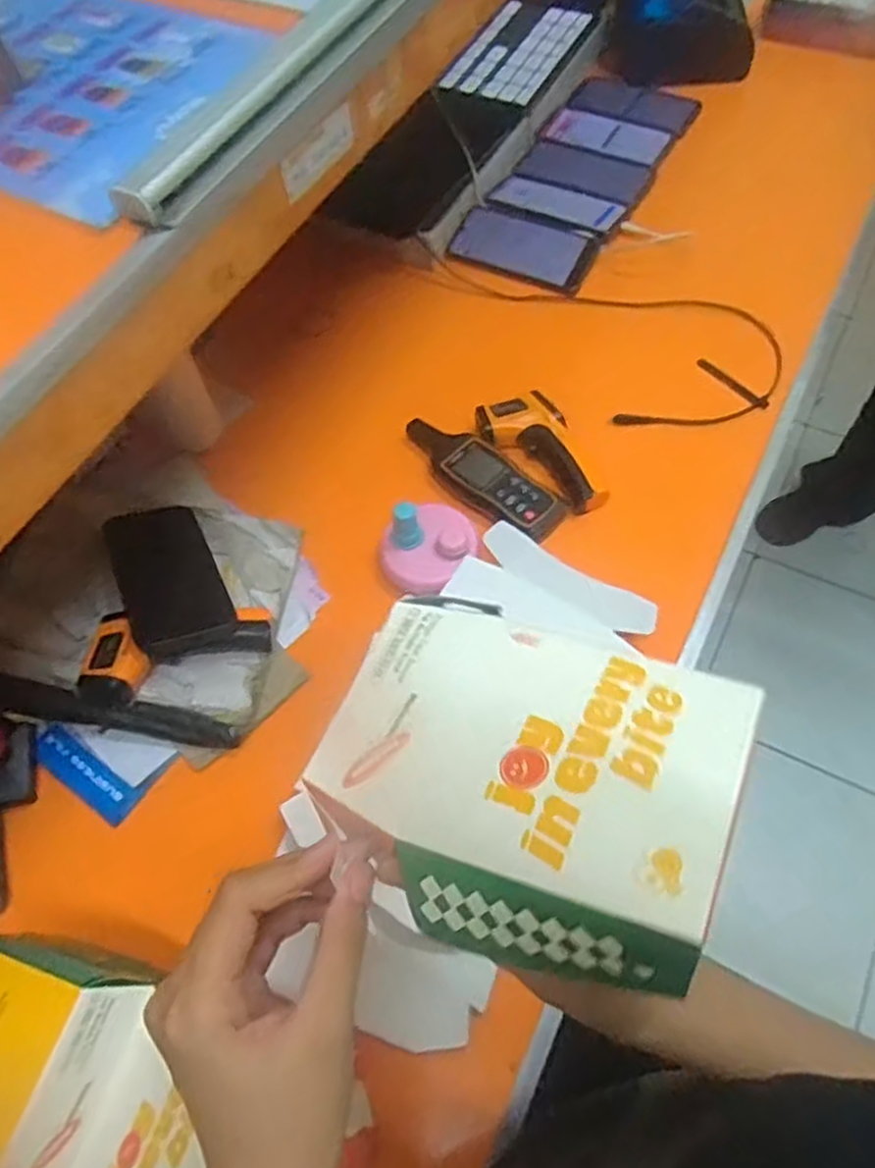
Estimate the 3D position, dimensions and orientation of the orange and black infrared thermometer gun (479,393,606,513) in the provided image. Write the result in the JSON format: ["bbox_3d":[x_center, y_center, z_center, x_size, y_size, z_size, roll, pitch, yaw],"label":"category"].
[{"bbox_3d":[0.106,-0.129,0.761,0.077,0.035,0.147,-28,62,-12],"label":"orange and black infrared thermometer gun"}]

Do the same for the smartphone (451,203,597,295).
[{"bbox_3d":[0.101,-0.406,0.920,0.168,0.013,0.081,29,66,19],"label":"smartphone"}]

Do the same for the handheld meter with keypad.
[{"bbox_3d":[0.040,-0.110,0.750,0.183,0.024,0.064,39,69,23],"label":"handheld meter with keypad"}]

